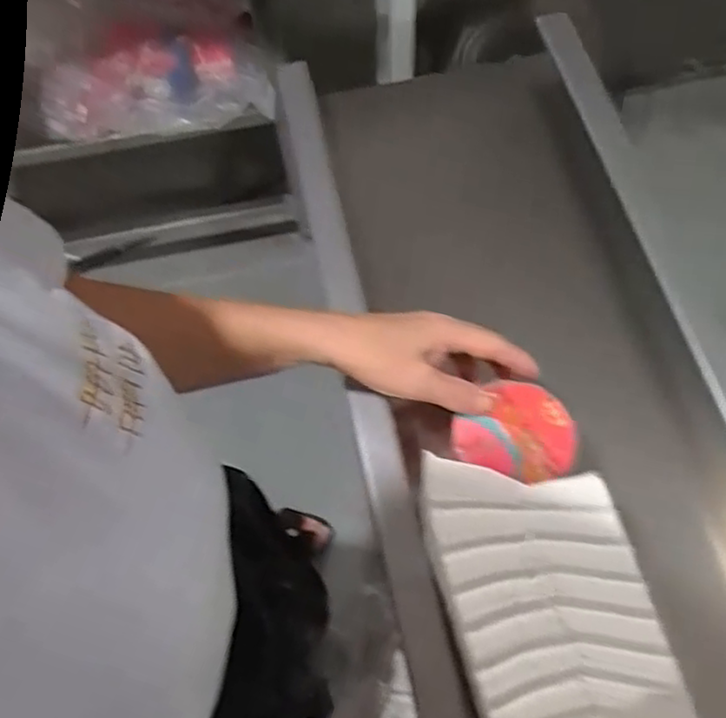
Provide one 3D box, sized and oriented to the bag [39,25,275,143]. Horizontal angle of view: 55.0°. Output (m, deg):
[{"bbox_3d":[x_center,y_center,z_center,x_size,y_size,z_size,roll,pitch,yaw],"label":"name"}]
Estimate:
[{"bbox_3d":[-0.389,-0.521,1.331,0.411,0.111,0.224,-11,63,-2],"label":"bag"}]

